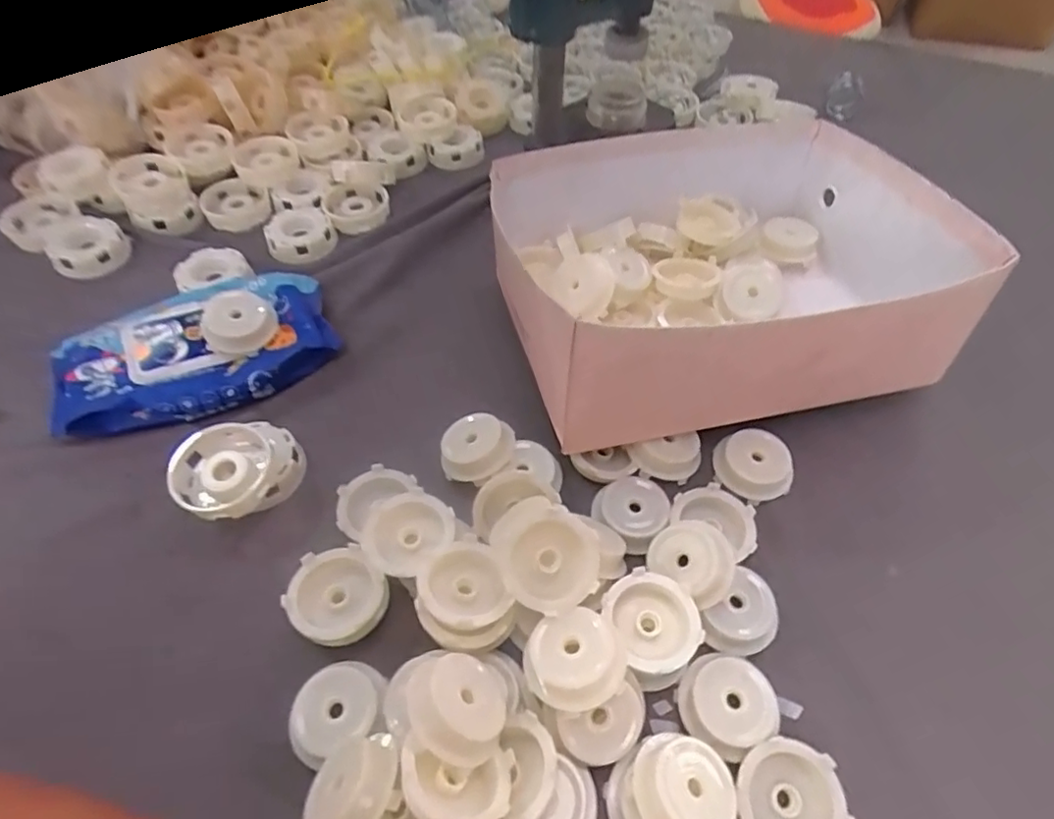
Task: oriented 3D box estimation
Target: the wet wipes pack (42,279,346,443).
[{"bbox_3d":[-0.258,-0.044,0.471,0.203,0.045,0.116,-21,57,-14],"label":"wet wipes pack"}]

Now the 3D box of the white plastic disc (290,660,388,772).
[{"bbox_3d":[-0.100,0.161,0.323,0.046,0.019,0.047,-10,55,-7],"label":"white plastic disc"}]

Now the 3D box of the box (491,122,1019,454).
[{"bbox_3d":[0.145,-0.120,0.461,0.302,0.119,0.258,-12,55,-9],"label":"box"}]

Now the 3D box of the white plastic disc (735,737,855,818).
[{"bbox_3d":[0.131,0.200,0.305,0.053,0.025,0.053,0,54,0],"label":"white plastic disc"}]

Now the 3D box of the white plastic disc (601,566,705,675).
[{"bbox_3d":[0.071,0.120,0.342,0.048,0.018,0.054,-20,57,-14],"label":"white plastic disc"}]

